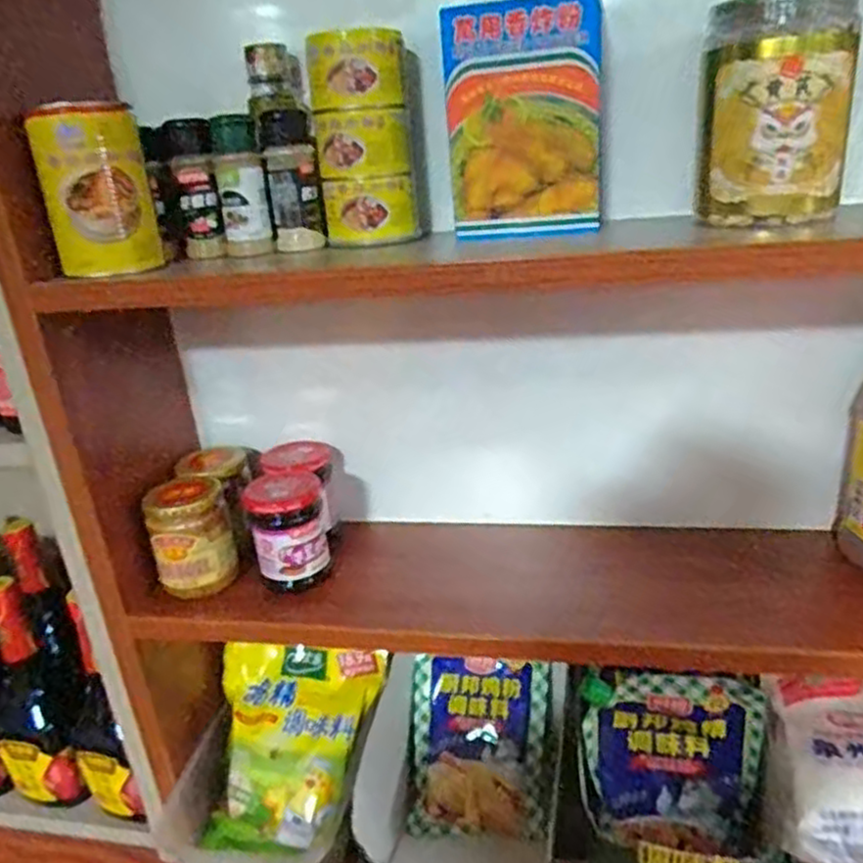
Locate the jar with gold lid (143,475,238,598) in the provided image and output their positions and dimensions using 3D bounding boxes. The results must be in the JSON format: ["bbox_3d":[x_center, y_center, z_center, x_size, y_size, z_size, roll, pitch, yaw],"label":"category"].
[{"bbox_3d":[-0.206,0.090,0.616,0.063,0.082,0.067,-13,23,-18],"label":"jar with gold lid"}]

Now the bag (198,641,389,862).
[{"bbox_3d":[-0.138,0.309,0.696,0.162,0.032,0.190,1,65,17],"label":"bag"}]

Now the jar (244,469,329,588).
[{"bbox_3d":[-0.122,0.084,0.619,0.062,0.082,0.070,-9,22,-8],"label":"jar"}]

